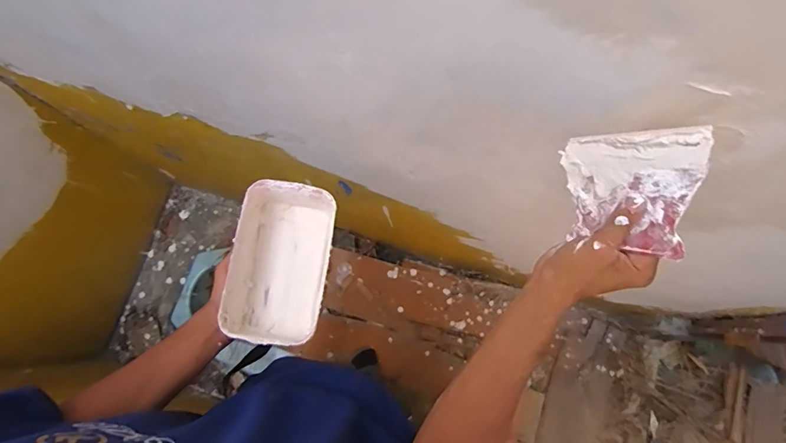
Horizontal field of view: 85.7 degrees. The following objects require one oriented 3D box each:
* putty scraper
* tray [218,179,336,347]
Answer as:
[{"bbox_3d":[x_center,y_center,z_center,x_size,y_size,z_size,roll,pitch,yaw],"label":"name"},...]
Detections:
[{"bbox_3d":[0.206,-0.027,0.380,0.006,0.126,0.102,-1,96,-30],"label":"putty scraper"},{"bbox_3d":[-0.137,0.052,0.533,0.113,0.085,0.192,11,75,-17],"label":"tray"}]

